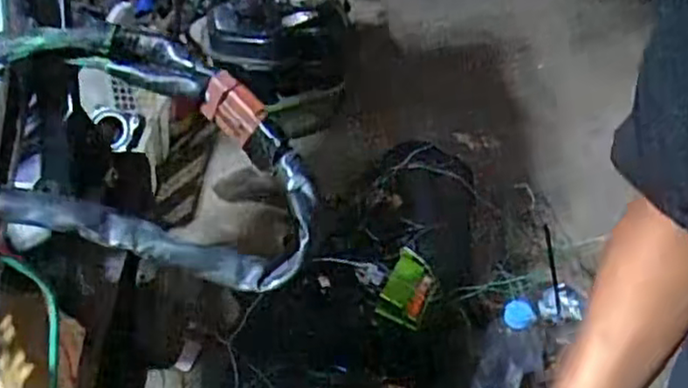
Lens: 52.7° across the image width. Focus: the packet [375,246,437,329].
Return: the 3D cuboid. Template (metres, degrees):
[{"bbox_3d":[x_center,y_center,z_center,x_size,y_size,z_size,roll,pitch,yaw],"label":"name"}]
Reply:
[{"bbox_3d":[0.102,0.138,1.056,0.065,0.032,0.131,17,43,13],"label":"packet"}]

